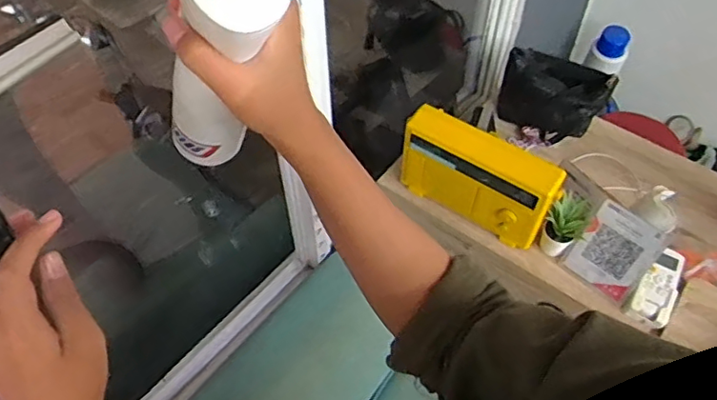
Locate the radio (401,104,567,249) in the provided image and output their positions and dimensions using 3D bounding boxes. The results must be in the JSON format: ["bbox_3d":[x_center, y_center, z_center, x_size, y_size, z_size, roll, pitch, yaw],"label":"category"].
[{"bbox_3d":[0.207,-0.039,1.021,0.274,0.166,0.067,29,60,19],"label":"radio"}]

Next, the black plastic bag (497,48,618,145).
[{"bbox_3d":[0.460,-0.245,1.381,0.241,0.172,0.119,22,58,16],"label":"black plastic bag"}]

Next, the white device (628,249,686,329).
[{"bbox_3d":[0.512,0.142,0.983,0.057,0.020,0.152,26,60,18],"label":"white device"}]

